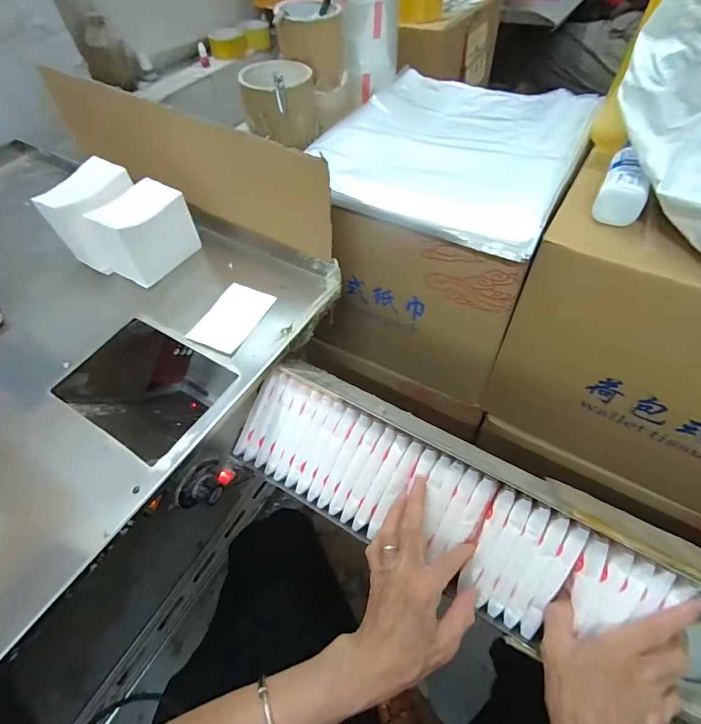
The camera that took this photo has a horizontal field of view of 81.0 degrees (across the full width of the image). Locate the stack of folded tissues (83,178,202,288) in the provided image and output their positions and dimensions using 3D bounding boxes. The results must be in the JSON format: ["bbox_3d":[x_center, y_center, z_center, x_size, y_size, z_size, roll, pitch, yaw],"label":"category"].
[{"bbox_3d":[-0.266,-0.165,0.543,0.072,0.101,0.103,24,59,20],"label":"stack of folded tissues"}]

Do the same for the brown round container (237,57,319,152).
[{"bbox_3d":[-0.102,-0.371,0.587,0.105,0.081,0.090,-5,54,0],"label":"brown round container"}]

